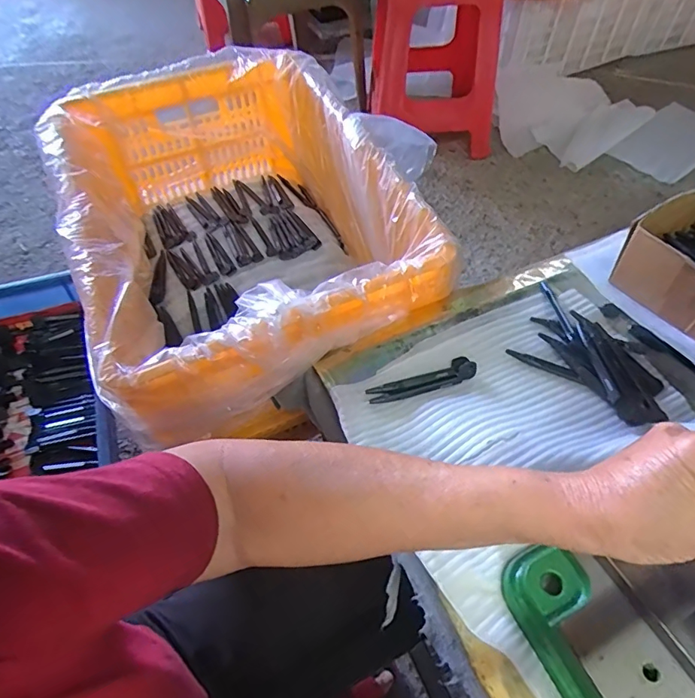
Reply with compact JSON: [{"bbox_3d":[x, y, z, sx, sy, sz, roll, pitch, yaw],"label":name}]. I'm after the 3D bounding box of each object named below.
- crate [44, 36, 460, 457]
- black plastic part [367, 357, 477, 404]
[{"bbox_3d":[-0.134,-0.147,0.621,0.346,0.209,0.501,-20,56,-12],"label":"crate"},{"bbox_3d":[0.066,0.030,0.427,0.098,0.006,0.023,-20,56,-12],"label":"black plastic part"}]

